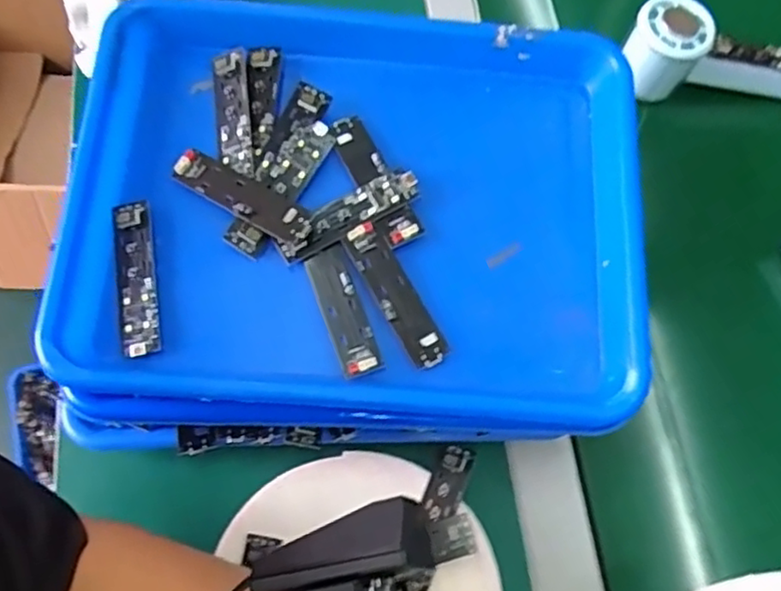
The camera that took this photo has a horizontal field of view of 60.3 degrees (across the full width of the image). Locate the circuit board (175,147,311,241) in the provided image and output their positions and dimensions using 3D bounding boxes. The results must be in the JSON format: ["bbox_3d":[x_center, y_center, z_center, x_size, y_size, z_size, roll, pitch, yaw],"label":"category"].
[{"bbox_3d":[-0.087,-0.059,0.395,0.088,0.007,0.023,29,73,11],"label":"circuit board"}]

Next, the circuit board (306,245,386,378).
[{"bbox_3d":[-0.027,0.010,0.387,0.024,0.011,0.075,-19,70,-6],"label":"circuit board"}]

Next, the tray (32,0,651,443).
[{"bbox_3d":[-0.019,-0.045,0.412,0.339,0.078,0.254,2,69,2],"label":"tray"}]

